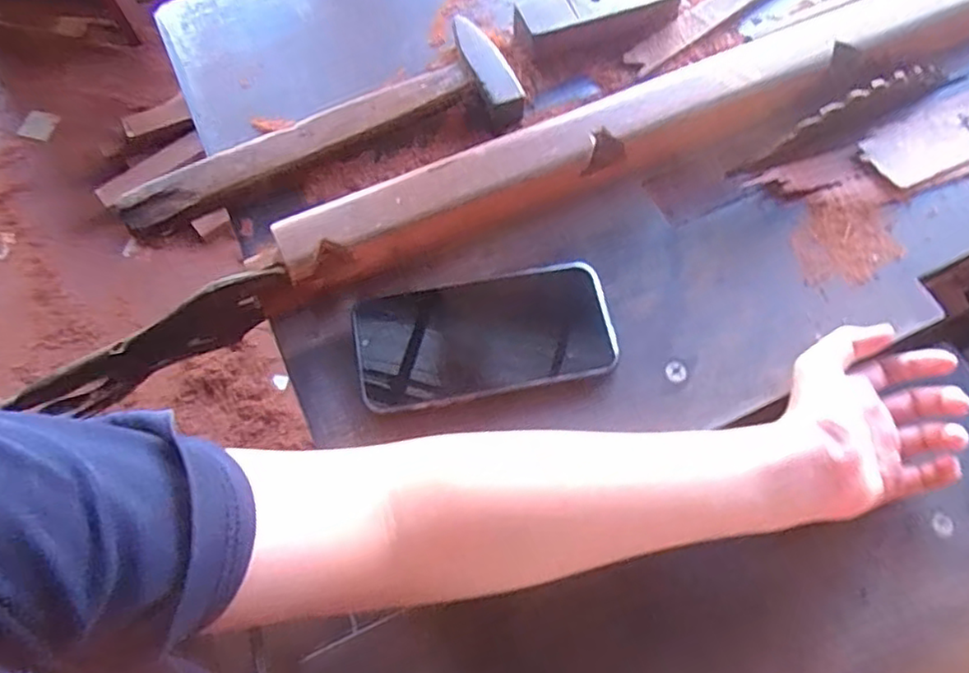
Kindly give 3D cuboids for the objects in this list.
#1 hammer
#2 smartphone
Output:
[{"bbox_3d":[-0.118,-0.149,0.468,0.292,0.042,0.090,-22,68,-10],"label":"hammer"},{"bbox_3d":[0.000,-0.002,0.409,0.159,0.010,0.079,-11,69,-4],"label":"smartphone"}]

